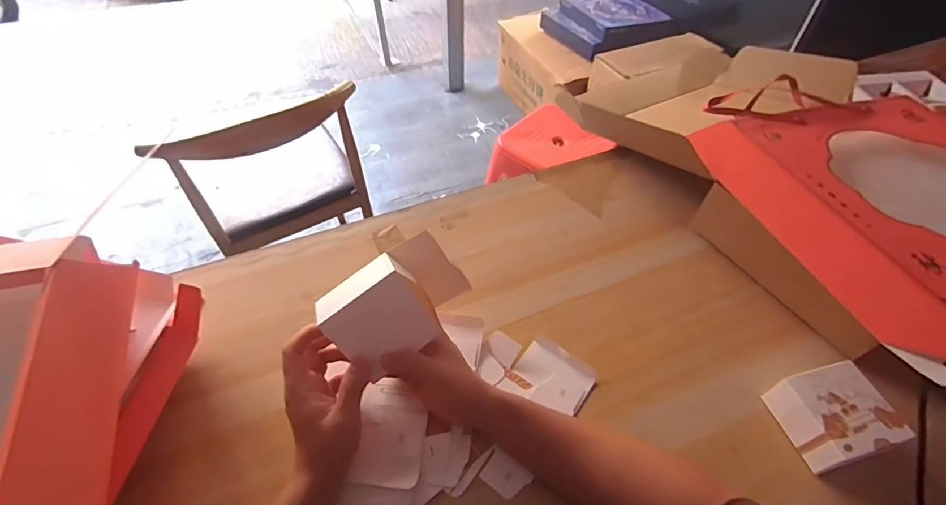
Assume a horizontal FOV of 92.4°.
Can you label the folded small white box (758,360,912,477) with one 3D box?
[{"bbox_3d":[0.372,0.167,0.465,0.081,0.052,0.083,-10,52,-10],"label":"folded small white box"}]

